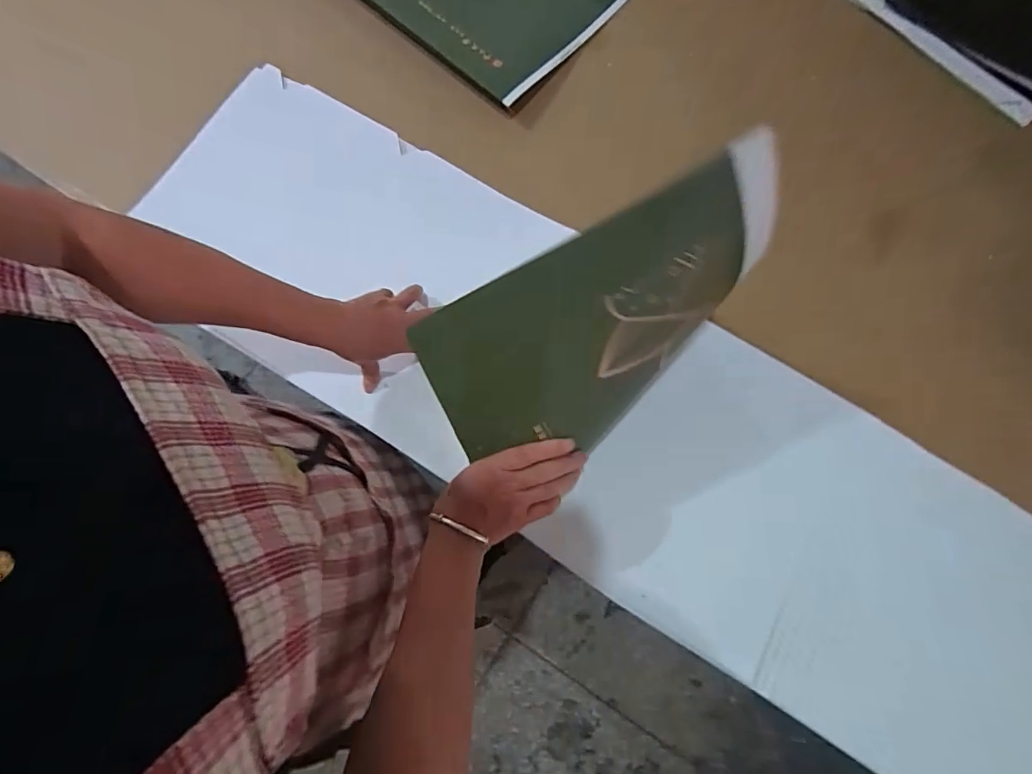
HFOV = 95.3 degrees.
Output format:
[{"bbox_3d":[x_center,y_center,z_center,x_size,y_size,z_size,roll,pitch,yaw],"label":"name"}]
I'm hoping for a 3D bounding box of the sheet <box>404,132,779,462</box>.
[{"bbox_3d":[0.082,-0.044,0.444,0.341,0.041,0.197,-25,117,19],"label":"sheet"}]

